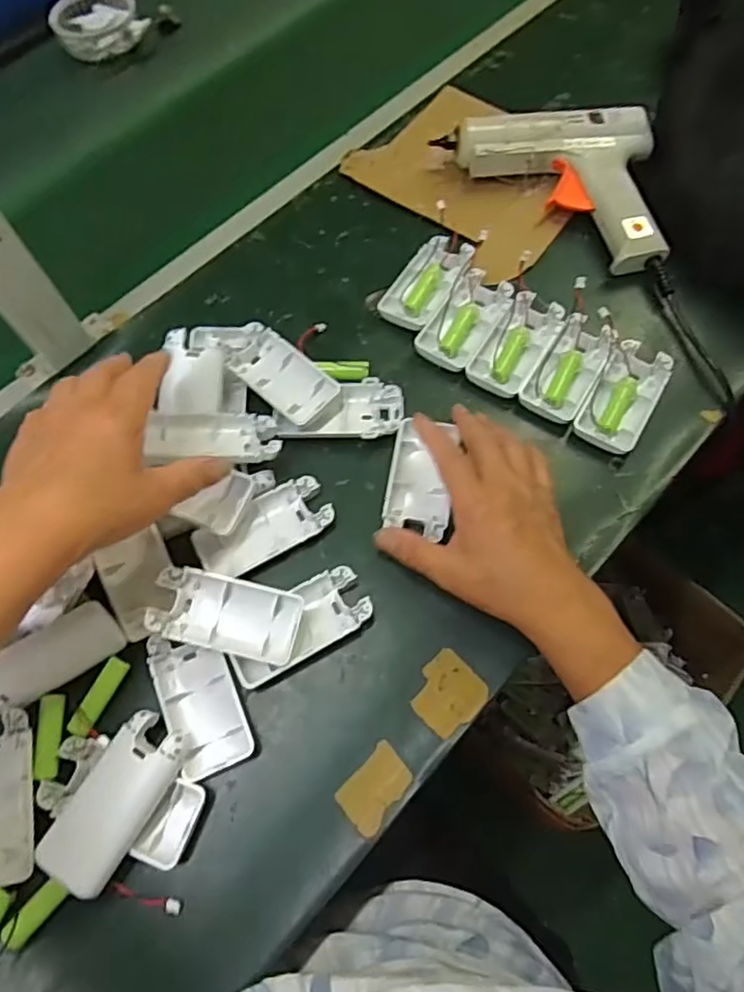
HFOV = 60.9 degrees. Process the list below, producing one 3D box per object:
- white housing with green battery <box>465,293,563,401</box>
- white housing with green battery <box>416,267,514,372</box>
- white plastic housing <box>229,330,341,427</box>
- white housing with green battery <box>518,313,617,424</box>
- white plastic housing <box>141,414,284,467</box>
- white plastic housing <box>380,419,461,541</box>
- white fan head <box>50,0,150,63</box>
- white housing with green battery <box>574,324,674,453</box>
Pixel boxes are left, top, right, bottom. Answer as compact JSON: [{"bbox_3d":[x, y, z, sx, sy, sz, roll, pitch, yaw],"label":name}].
[{"bbox_3d":[0.114,-0.122,0.498,0.047,0.021,0.091,28,70,14],"label":"white housing with green battery"},{"bbox_3d":[0.075,-0.144,0.511,0.044,0.014,0.095,29,70,14],"label":"white housing with green battery"},{"bbox_3d":[-0.067,-0.090,0.486,0.083,0.016,0.046,39,73,17],"label":"white plastic housing"},{"bbox_3d":[0.153,-0.104,0.490,0.045,0.021,0.097,29,70,14],"label":"white housing with green battery"},{"bbox_3d":[-0.111,-0.041,0.451,0.087,0.019,0.044,2,65,-10],"label":"white plastic housing"},{"bbox_3d":[0.035,-0.011,0.456,0.045,0.020,0.083,9,66,7],"label":"white plastic housing"},{"bbox_3d":[-0.301,-0.522,0.695,0.090,0.026,0.091,-32,68,-11],"label":"white fan head"},{"bbox_3d":[0.191,-0.076,0.480,0.052,0.027,0.091,21,68,11],"label":"white housing with green battery"}]

